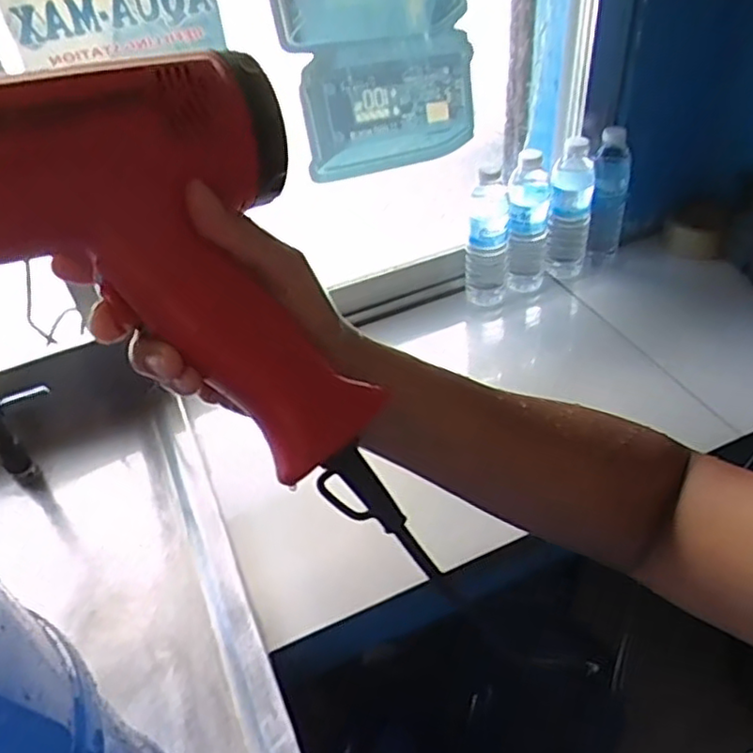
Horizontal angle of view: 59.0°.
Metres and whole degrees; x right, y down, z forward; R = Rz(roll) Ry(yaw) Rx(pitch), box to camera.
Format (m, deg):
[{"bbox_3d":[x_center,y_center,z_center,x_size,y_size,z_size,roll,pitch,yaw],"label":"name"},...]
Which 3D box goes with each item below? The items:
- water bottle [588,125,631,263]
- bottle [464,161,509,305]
[{"bbox_3d":[0.342,-0.257,0.980,0.052,0.195,0.054,11,45,18],"label":"water bottle"},{"bbox_3d":[0.159,-0.203,0.963,0.061,0.200,0.060,0,43,7],"label":"bottle"}]

